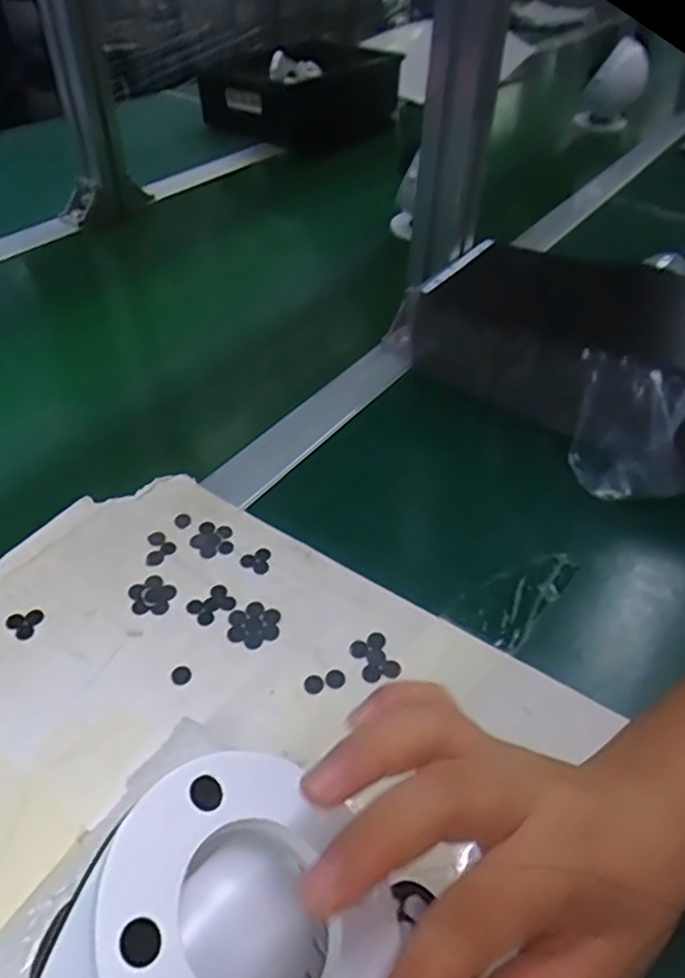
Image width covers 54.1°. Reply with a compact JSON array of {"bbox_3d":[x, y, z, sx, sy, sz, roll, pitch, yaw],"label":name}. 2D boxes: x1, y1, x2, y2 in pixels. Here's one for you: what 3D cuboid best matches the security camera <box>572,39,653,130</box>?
[{"bbox_3d":[0.462,-0.686,1.143,0.100,0.131,0.091,17,45,17],"label":"security camera"}]

